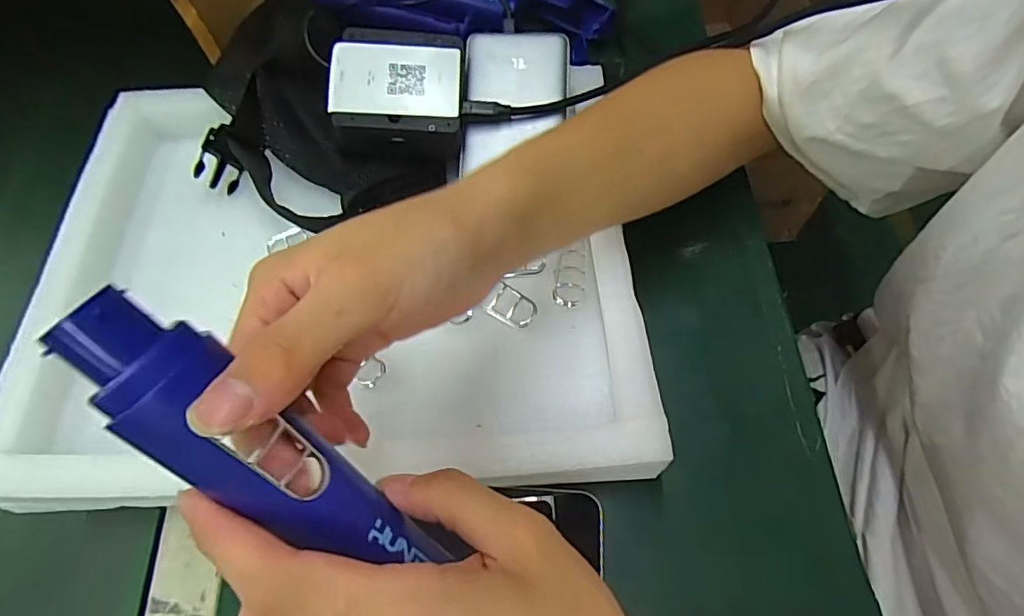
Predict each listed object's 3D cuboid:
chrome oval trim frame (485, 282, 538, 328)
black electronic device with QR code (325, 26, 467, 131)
[{"bbox_3d":[0.000,0.000,0.344,0.030,0.009,0.020,35,71,18],"label":"chrome oval trim frame"},{"bbox_3d":[-0.073,-0.144,0.354,0.080,0.019,0.068,-2,64,3],"label":"black electronic device with QR code"}]

